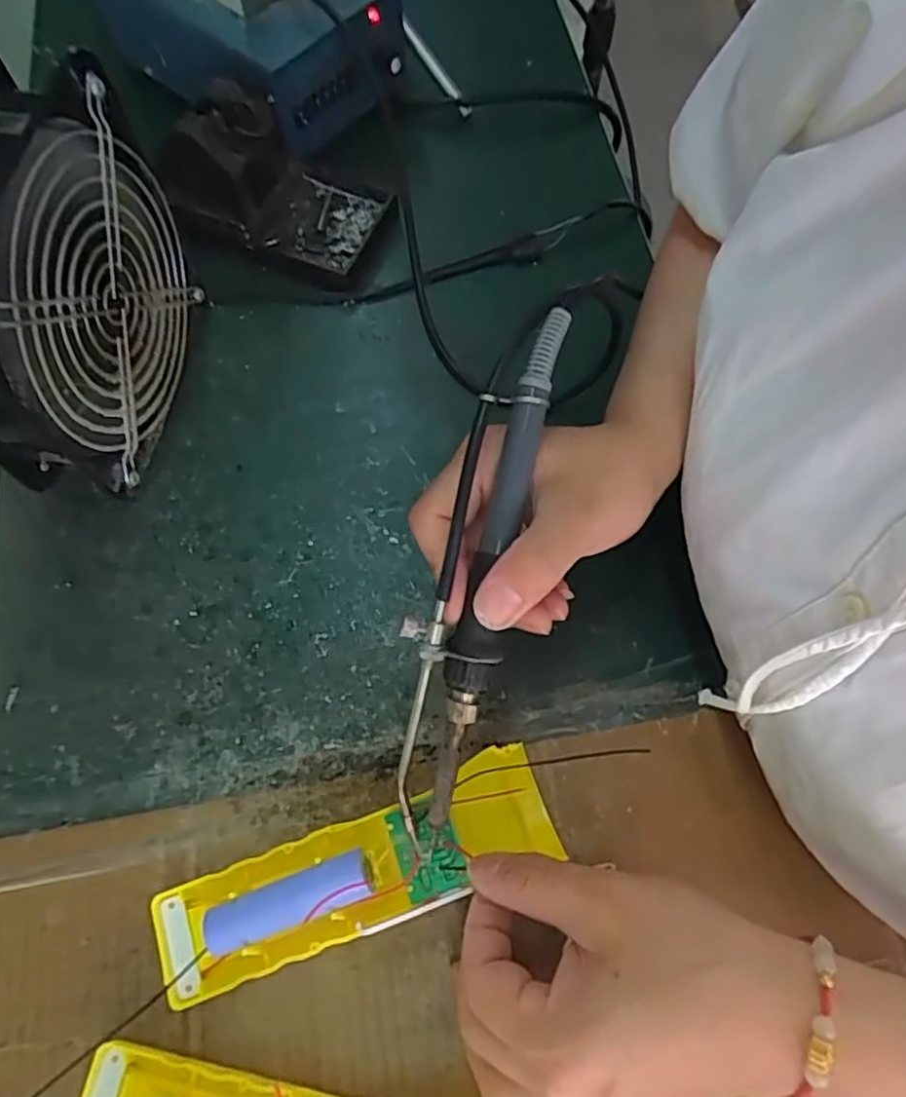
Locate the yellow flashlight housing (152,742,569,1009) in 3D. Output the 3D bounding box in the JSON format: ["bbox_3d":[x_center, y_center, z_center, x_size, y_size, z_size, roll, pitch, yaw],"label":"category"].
[{"bbox_3d":[-0.037,0.127,0.267,0.156,0.021,0.043,-21,68,-7],"label":"yellow flashlight housing"}]

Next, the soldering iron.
[{"bbox_3d":[0.008,0.006,0.257,0.033,0.018,0.196,15,87,4],"label":"soldering iron"}]

